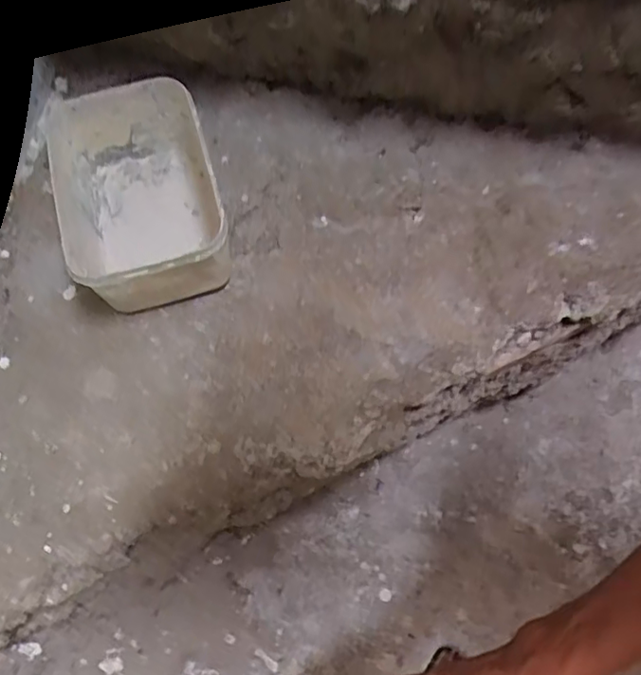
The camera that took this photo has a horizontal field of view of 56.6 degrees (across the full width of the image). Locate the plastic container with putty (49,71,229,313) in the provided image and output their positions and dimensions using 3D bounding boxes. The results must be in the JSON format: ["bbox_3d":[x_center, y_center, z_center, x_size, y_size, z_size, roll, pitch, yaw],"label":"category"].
[{"bbox_3d":[-0.165,-0.128,0.563,0.135,0.086,0.203,-16,67,-4],"label":"plastic container with putty"}]

